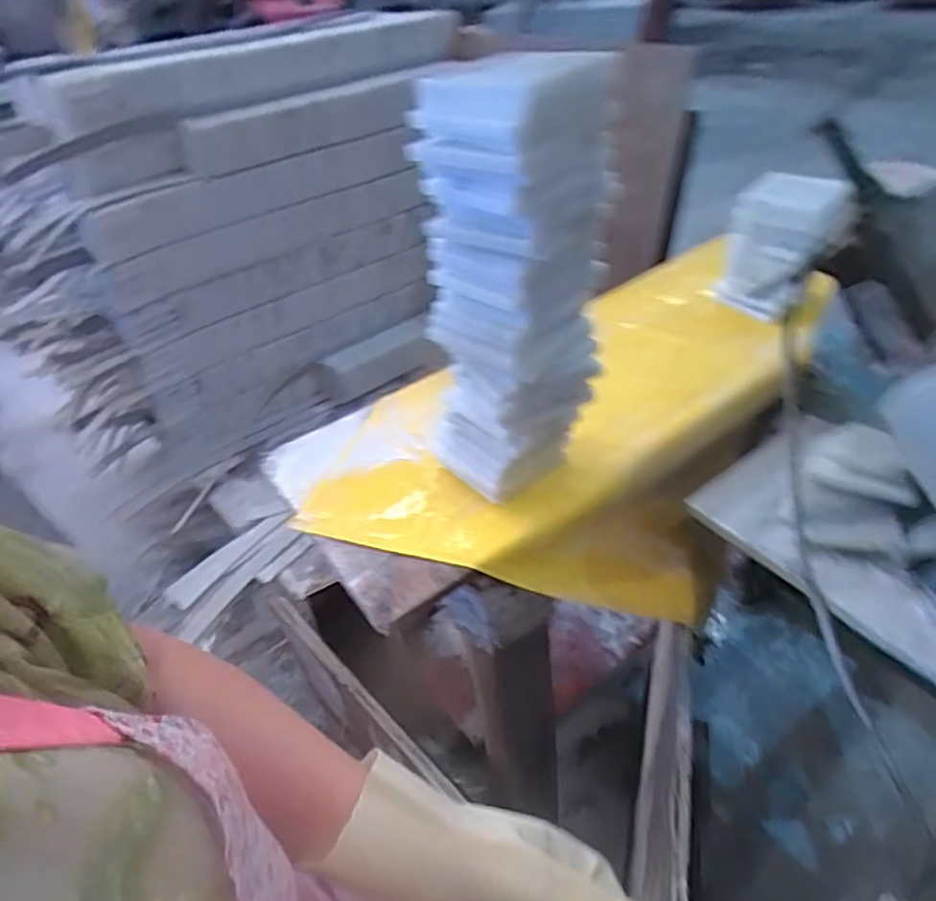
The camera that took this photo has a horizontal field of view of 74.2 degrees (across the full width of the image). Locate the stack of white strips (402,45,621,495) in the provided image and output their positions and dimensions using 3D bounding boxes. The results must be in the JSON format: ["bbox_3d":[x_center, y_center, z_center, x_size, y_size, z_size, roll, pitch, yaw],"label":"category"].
[{"bbox_3d":[0.042,-0.134,0.558,0.125,0.363,0.128,-33,48,-28],"label":"stack of white strips"}]

